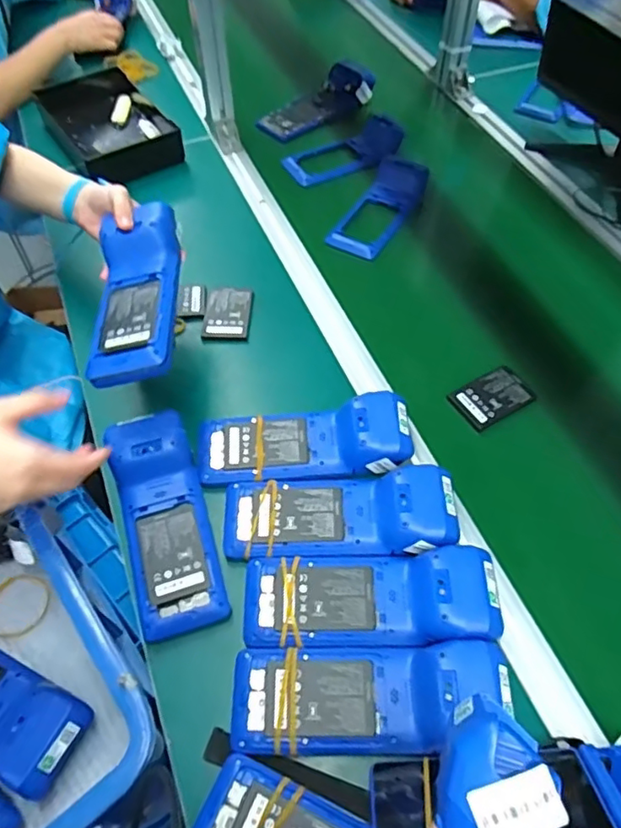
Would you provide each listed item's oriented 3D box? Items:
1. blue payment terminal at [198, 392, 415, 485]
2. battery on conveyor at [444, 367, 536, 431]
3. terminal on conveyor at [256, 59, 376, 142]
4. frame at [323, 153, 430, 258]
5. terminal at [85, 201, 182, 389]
[{"bbox_3d":[-0.008,0.029,0.628,0.227,0.054,0.089,-2,56,0],"label":"blue payment terminal"},{"bbox_3d":[0.213,-0.020,0.685,0.090,0.010,0.062,-26,59,-16],"label":"battery on conveyor"},{"bbox_3d":[0.010,-0.553,1.022,0.214,0.053,0.079,-35,62,-21],"label":"terminal on conveyor"},{"bbox_3d":[0.102,-0.306,0.877,0.083,0.038,0.183,30,75,19],"label":"frame"},{"bbox_3d":[-0.180,-0.133,0.601,0.080,0.039,0.222,-5,56,-2],"label":"terminal"}]

